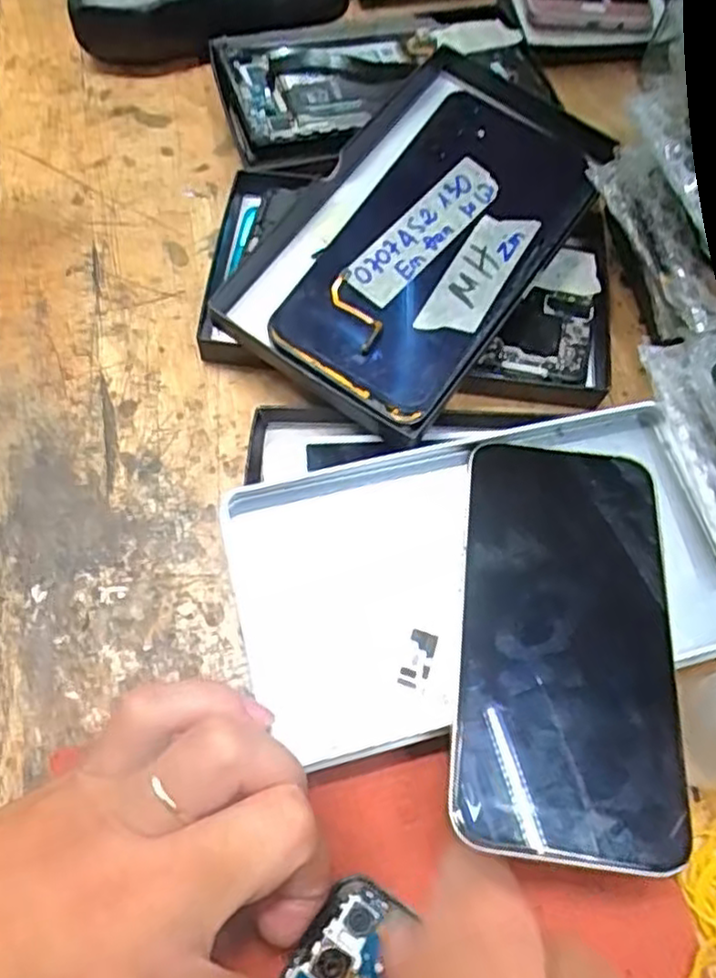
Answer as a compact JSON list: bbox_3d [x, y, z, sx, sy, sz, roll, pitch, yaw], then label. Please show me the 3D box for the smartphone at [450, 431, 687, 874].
[{"bbox_3d":[0.069,0.045,0.241,0.068,0.006,0.141,5,59,5],"label":"smartphone"}]

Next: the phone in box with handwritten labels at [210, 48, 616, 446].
[{"bbox_3d":[0.028,-0.108,0.306,0.101,0.030,0.162,33,69,11],"label":"phone in box with handwritten labels"}]

